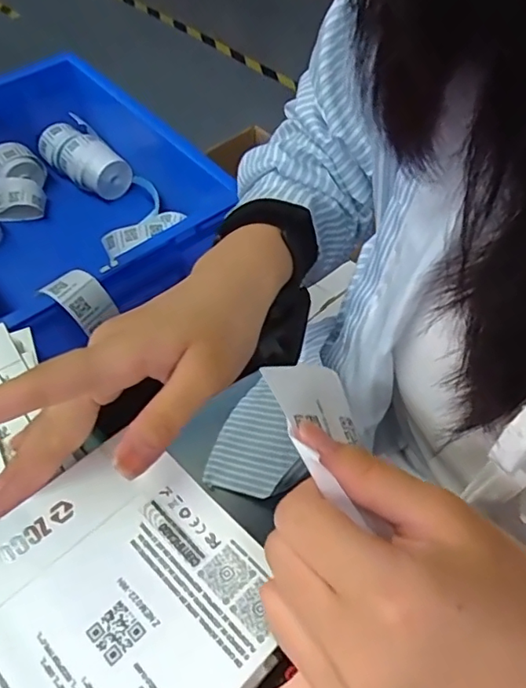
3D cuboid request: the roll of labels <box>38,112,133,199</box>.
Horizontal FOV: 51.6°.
[{"bbox_3d":[-0.259,-0.265,0.803,0.144,0.065,0.073,37,63,23],"label":"roll of labels"}]

